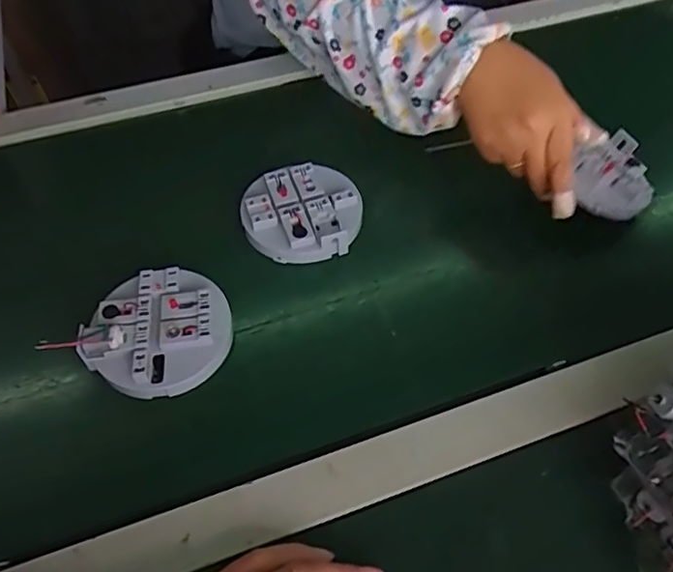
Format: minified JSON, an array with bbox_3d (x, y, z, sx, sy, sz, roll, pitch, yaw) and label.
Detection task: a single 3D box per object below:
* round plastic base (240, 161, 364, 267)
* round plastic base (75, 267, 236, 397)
[{"bbox_3d":[-0.030,-0.065,0.511,0.101,0.028,0.096,-1,59,1],"label":"round plastic base"},{"bbox_3d":[-0.131,0.034,0.433,0.097,0.027,0.099,-1,59,1],"label":"round plastic base"}]

